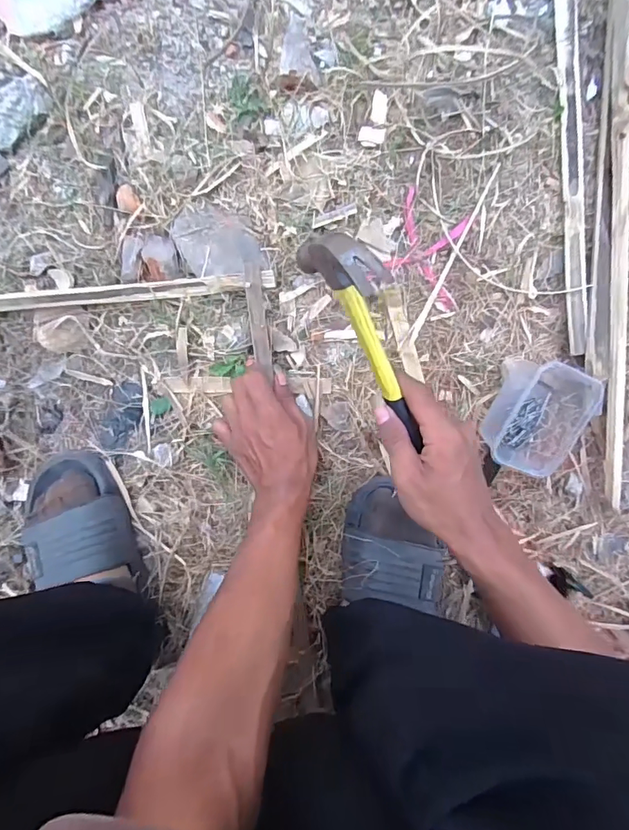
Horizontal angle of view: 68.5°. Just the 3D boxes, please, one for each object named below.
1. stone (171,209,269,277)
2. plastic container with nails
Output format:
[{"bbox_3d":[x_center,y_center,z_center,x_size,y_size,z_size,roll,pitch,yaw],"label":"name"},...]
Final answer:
[{"bbox_3d":[-0.095,-0.169,0.452,0.086,0.017,0.064,-6,99,1],"label":"stone"},{"bbox_3d":[0.231,0.004,0.465,0.107,0.045,0.113,18,102,-5],"label":"plastic container with nails"}]

